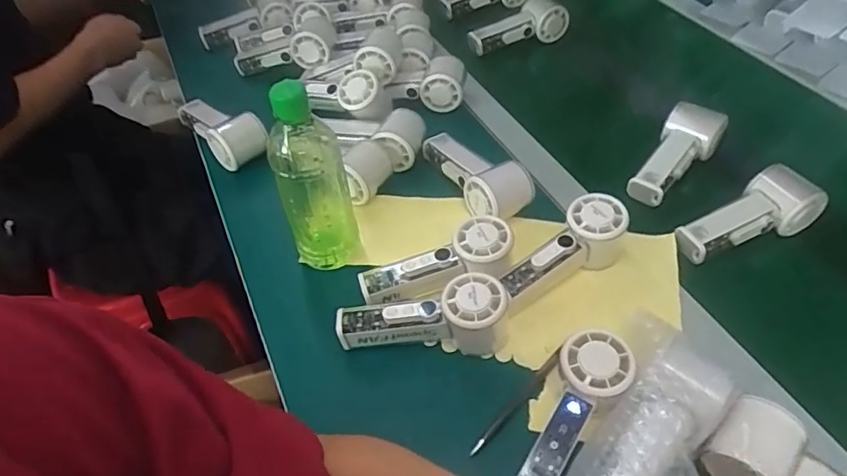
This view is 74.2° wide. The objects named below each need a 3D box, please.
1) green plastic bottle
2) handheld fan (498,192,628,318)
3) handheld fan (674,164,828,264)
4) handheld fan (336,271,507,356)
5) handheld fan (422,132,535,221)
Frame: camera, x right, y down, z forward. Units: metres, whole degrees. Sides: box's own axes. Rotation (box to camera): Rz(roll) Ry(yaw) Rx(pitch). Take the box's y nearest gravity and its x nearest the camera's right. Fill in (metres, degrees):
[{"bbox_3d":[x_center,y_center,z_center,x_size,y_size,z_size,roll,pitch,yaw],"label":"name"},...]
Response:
[{"bbox_3d":[-0.107,-0.062,0.539,0.062,0.197,0.074,-7,49,-5],"label":"green plastic bottle"},{"bbox_3d":[0.138,0.022,0.557,0.154,0.058,0.055,-37,56,-8],"label":"handheld fan"},{"bbox_3d":[0.337,-0.023,0.589,0.145,0.055,0.055,-24,51,0],"label":"handheld fan"},{"bbox_3d":[-0.001,0.076,0.506,0.150,0.059,0.048,-6,49,-4],"label":"handheld fan"},{"bbox_3d":[0.060,-0.080,0.640,0.067,0.044,0.145,-22,52,-18],"label":"handheld fan"}]

